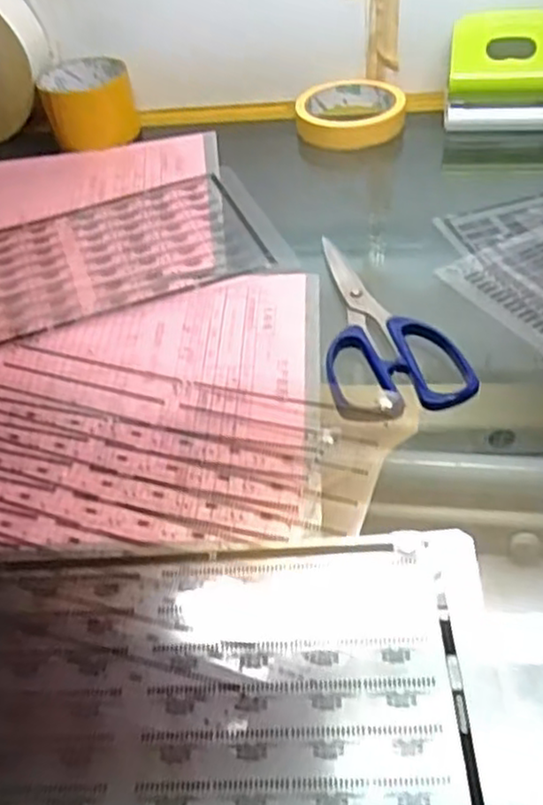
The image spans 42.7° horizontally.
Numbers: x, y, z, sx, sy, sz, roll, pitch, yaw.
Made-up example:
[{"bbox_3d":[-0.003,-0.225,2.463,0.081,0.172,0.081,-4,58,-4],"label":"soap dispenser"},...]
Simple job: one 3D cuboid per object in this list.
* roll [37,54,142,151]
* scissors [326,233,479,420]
[{"bbox_3d":[-0.166,-0.278,0.641,0.081,0.052,0.079,-4,46,4],"label":"roll"},{"bbox_3d":[0.056,-0.054,0.422,0.076,0.014,0.175,-13,46,-6],"label":"scissors"}]

